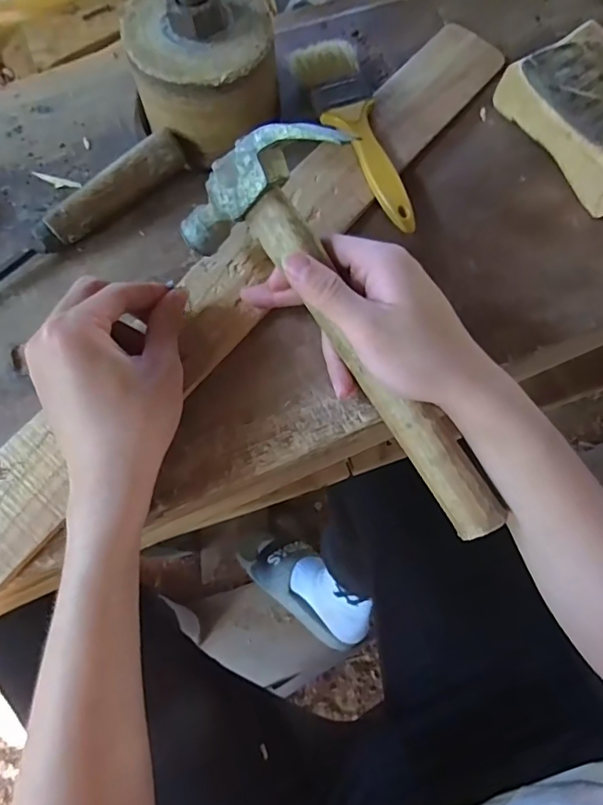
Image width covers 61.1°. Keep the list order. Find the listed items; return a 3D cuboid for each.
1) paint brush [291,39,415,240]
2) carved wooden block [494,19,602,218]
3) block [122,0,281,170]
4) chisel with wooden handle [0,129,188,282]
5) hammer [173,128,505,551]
[{"bbox_3d":[0.044,-0.202,0.387,0.050,0.020,0.175,-18,75,-9],"label":"paint brush"},{"bbox_3d":[0.222,-0.214,0.381,0.103,0.049,0.138,-37,78,-10],"label":"carved wooden block"},{"bbox_3d":[-0.068,-0.238,0.356,0.095,0.097,0.095,1,73,-3],"label":"block"},{"bbox_3d":[-0.168,-0.122,0.356,0.206,0.030,0.024,-37,78,-13],"label":"chisel with wooden handle"},{"bbox_3d":[0.044,-0.037,0.316,0.276,0.113,0.031,53,38,-7],"label":"hammer"}]

